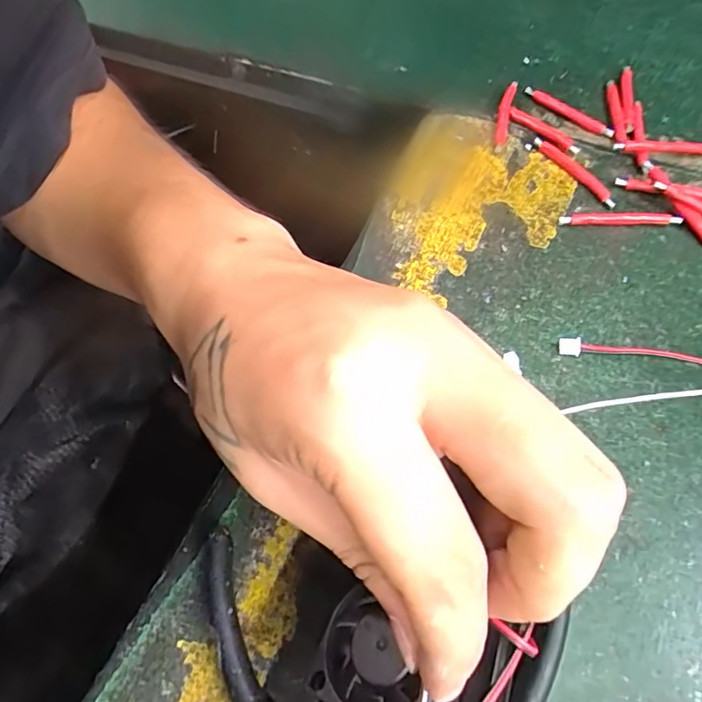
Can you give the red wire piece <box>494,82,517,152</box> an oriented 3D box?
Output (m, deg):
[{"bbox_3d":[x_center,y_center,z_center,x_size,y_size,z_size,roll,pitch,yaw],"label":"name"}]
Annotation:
[{"bbox_3d":[0.090,-0.139,0.310,0.008,0.005,0.059,13,63,10],"label":"red wire piece"}]

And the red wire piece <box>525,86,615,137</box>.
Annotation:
[{"bbox_3d":[0.128,-0.142,0.310,0.007,0.005,0.058,-42,67,-17],"label":"red wire piece"}]

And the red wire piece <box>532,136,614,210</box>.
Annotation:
[{"bbox_3d":[0.122,-0.099,0.287,0.008,0.005,0.058,-34,65,-14],"label":"red wire piece"}]

